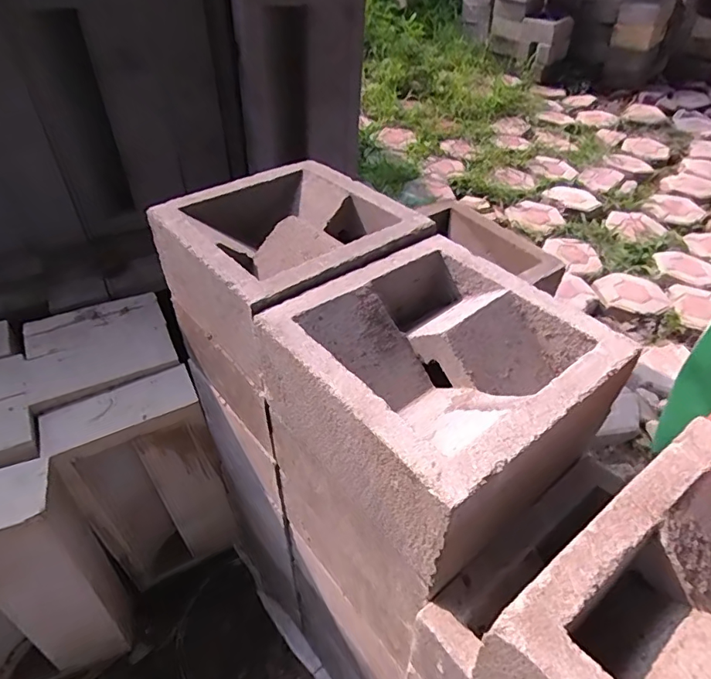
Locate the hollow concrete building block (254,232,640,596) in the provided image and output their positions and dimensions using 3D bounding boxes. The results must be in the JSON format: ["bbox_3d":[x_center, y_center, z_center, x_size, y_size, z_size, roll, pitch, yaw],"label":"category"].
[{"bbox_3d":[0.061,0.032,0.384,0.202,0.118,0.206,-28,53,-25],"label":"hollow concrete building block"}]

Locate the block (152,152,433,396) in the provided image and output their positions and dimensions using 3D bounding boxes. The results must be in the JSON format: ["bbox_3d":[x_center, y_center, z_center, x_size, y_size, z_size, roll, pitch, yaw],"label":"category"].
[{"bbox_3d":[-0.065,-0.082,0.492,0.206,0.110,0.195,-31,55,-28],"label":"block"}]

